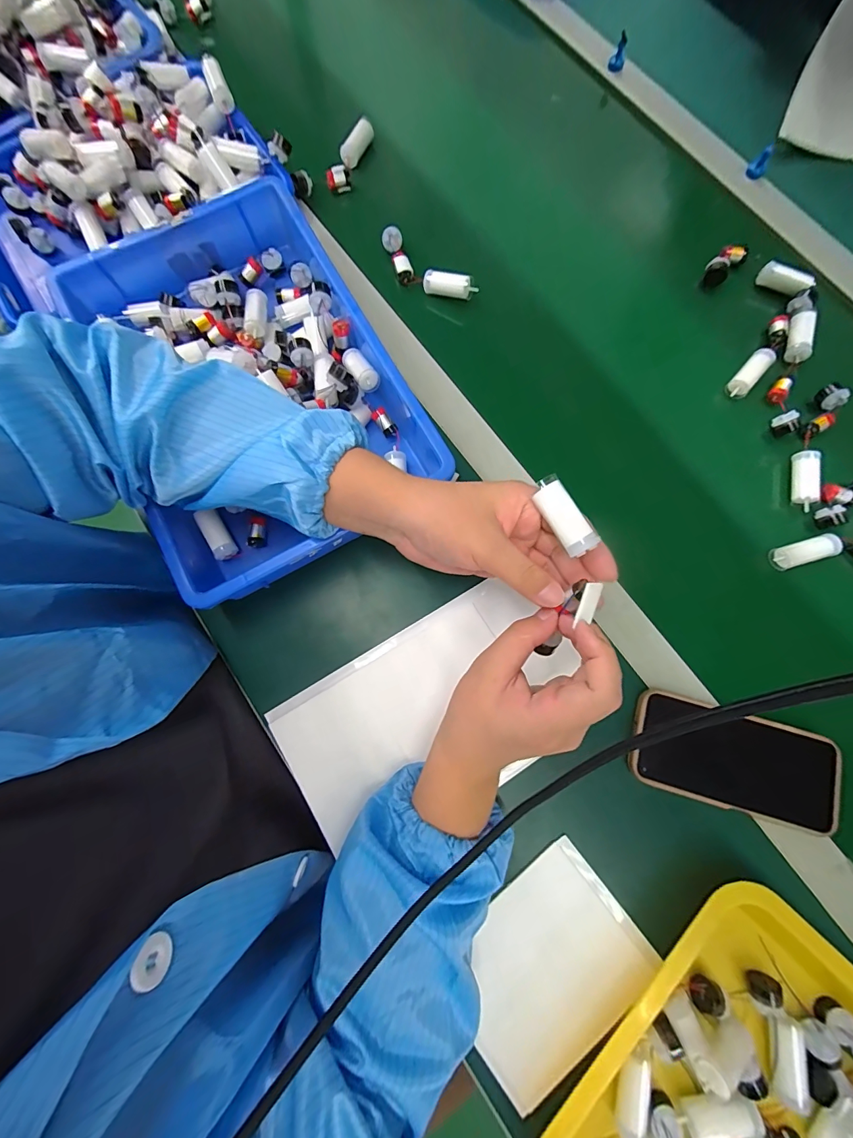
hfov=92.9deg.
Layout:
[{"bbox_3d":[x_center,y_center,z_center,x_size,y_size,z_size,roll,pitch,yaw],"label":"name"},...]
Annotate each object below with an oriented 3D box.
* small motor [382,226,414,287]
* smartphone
[{"bbox_3d":[-0.031,-0.339,0.440,0.022,0.022,0.053,-17,79,-2],"label":"small motor"},{"bbox_3d":[0.252,0.157,0.334,0.159,0.011,0.076,15,80,4],"label":"smartphone"}]

